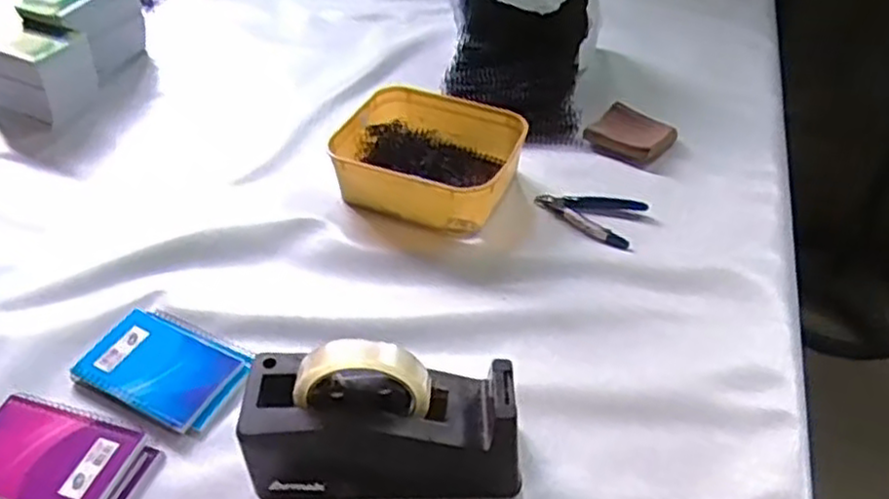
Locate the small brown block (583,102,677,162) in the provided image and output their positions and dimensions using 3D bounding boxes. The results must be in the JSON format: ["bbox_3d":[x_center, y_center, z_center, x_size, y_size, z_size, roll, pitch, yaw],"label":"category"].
[{"bbox_3d":[0.231,-0.144,0.904,0.093,0.016,0.081,24,48,24],"label":"small brown block"}]

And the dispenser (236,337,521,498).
[{"bbox_3d":[-0.045,0.124,0.543,0.193,0.123,0.071,0,43,0],"label":"dispenser"}]

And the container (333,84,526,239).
[{"bbox_3d":[-0.022,-0.105,0.830,0.198,0.064,0.162,17,45,17],"label":"container"}]

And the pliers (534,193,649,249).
[{"bbox_3d":[0.155,-0.042,0.805,0.113,0.008,0.074,21,47,22],"label":"pliers"}]

